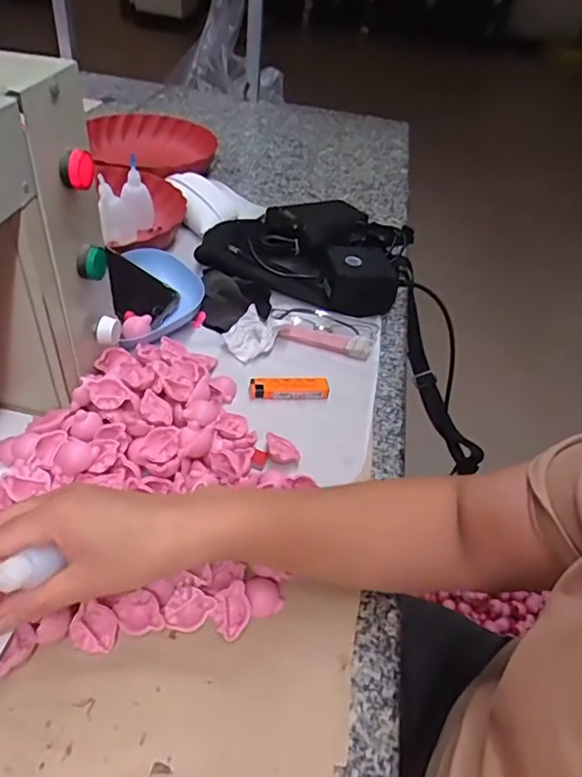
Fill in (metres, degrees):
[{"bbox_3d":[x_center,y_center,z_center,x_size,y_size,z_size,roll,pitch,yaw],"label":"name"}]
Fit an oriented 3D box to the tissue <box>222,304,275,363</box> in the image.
[{"bbox_3d":[-0.047,-0.061,0.609,0.053,0.029,0.045,-30,55,-34],"label":"tissue"}]

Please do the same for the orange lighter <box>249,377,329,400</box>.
[{"bbox_3d":[-0.002,-0.001,0.566,0.080,0.012,0.025,4,43,-5],"label":"orange lighter"}]

